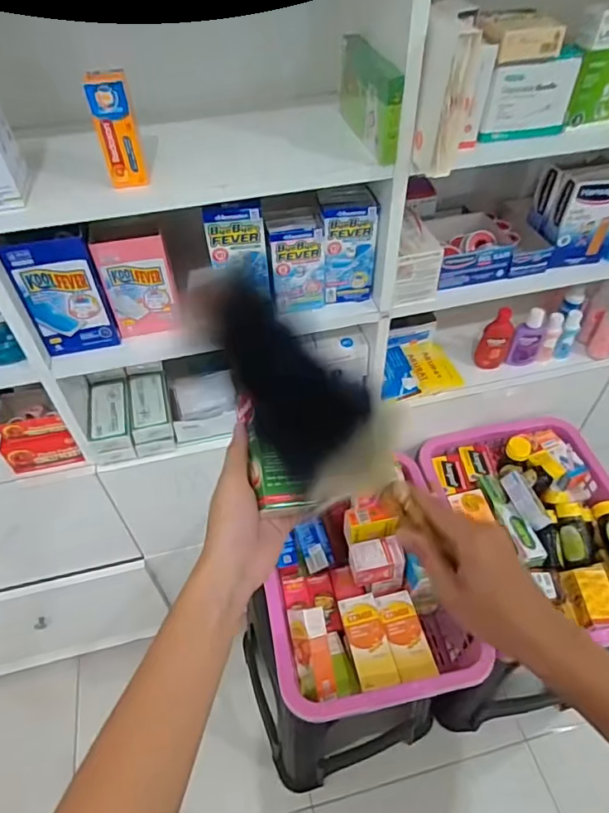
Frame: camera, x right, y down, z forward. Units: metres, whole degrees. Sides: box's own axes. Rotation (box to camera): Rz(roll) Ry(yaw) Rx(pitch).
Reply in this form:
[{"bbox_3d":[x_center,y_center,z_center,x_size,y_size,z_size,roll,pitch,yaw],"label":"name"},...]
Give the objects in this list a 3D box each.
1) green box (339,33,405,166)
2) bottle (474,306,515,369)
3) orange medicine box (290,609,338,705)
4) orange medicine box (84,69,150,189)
[{"bbox_3d":[0.077,-0.373,0.622,0.028,0.093,0.172,-9,48,-7],"label":"green box"},{"bbox_3d":[0.348,-0.123,0.939,0.056,0.127,0.025,-12,49,-10],"label":"bottle"},{"bbox_3d":[0.010,0.380,0.797,0.039,0.062,0.130,2,62,-30],"label":"orange medicine box"},{"bbox_3d":[-0.198,-0.291,0.549,0.041,0.107,0.028,-12,49,-10],"label":"orange medicine box"}]

